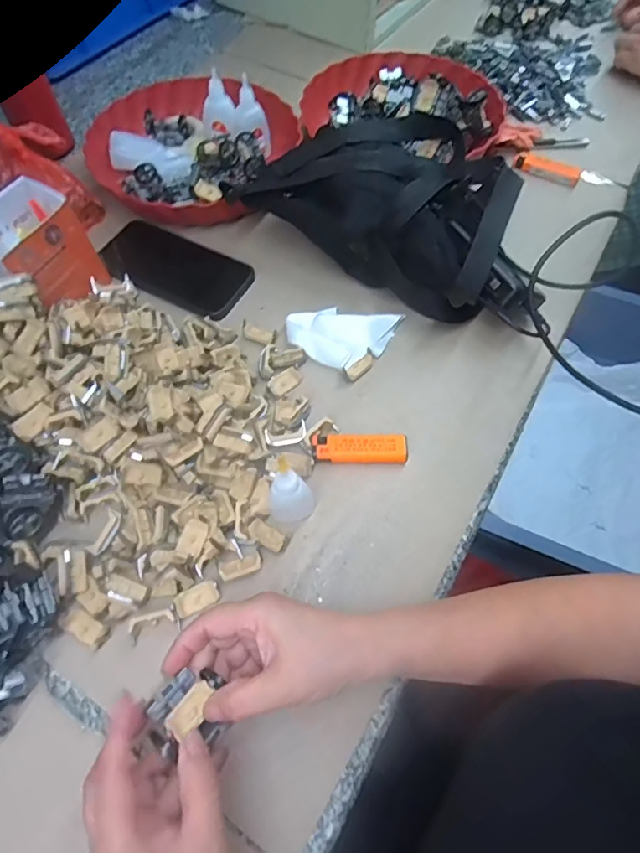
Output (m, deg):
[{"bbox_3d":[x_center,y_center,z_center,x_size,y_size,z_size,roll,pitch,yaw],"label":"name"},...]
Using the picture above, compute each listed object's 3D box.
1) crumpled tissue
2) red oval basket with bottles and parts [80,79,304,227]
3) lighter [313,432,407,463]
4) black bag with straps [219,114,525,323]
[{"bbox_3d":[0.019,-0.091,0.476,0.103,0.020,0.066,15,63,4],"label":"crumpled tissue"},{"bbox_3d":[-0.157,-0.330,0.597,0.238,0.080,0.232,24,65,12],"label":"red oval basket with bottles and parts"},{"bbox_3d":[0.035,0.018,0.422,0.079,0.013,0.024,3,63,-1],"label":"lighter"},{"bbox_3d":[0.089,-0.220,0.504,0.288,0.086,0.195,36,68,17],"label":"black bag with straps"}]

